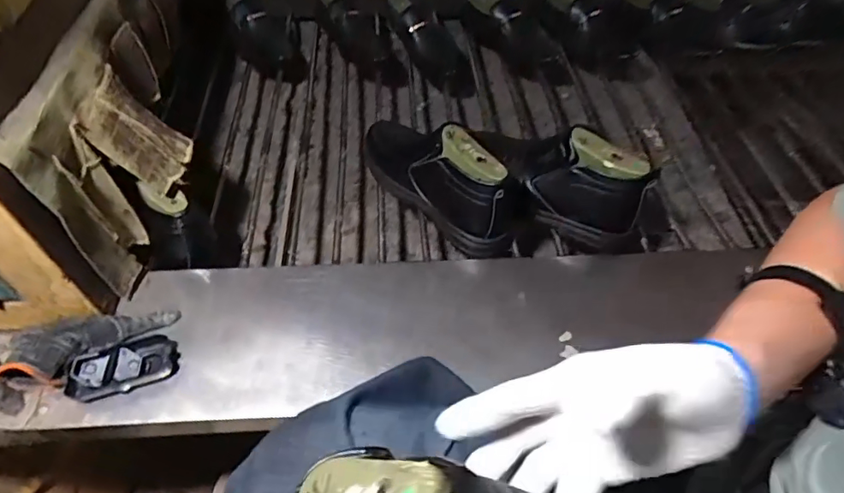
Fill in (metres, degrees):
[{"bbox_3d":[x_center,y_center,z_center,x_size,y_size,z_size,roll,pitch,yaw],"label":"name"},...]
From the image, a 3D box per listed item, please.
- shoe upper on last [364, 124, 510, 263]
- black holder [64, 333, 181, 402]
[{"bbox_3d":[0.017,-0.112,0.788,0.294,0.160,0.103,31,59,21],"label":"shoe upper on last"},{"bbox_3d":[-0.349,0.140,0.614,0.114,0.026,0.060,-17,55,-12],"label":"black holder"}]

